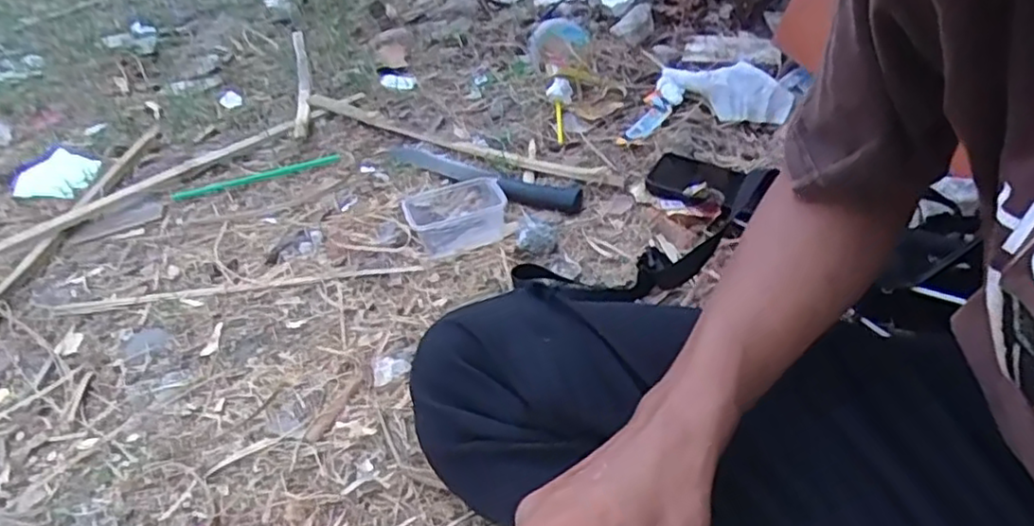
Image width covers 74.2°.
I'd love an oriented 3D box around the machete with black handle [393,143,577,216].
[{"bbox_3d":[-0.052,-0.112,0.838,0.286,0.018,0.058,20,46,30],"label":"machete with black handle"}]

